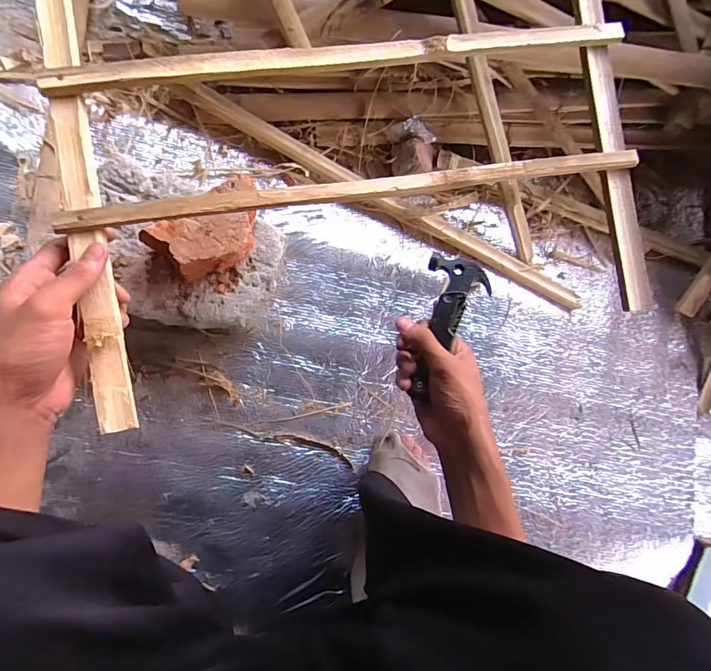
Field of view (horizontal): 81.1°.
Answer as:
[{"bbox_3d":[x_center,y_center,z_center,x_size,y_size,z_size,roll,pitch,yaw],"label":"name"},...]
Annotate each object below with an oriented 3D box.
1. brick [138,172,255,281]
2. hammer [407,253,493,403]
[{"bbox_3d":[-0.136,-0.096,0.400,0.108,0.047,0.060,-32,92,-9],"label":"brick"},{"bbox_3d":[0.091,-0.011,0.430,0.065,0.024,0.157,23,72,-7],"label":"hammer"}]

